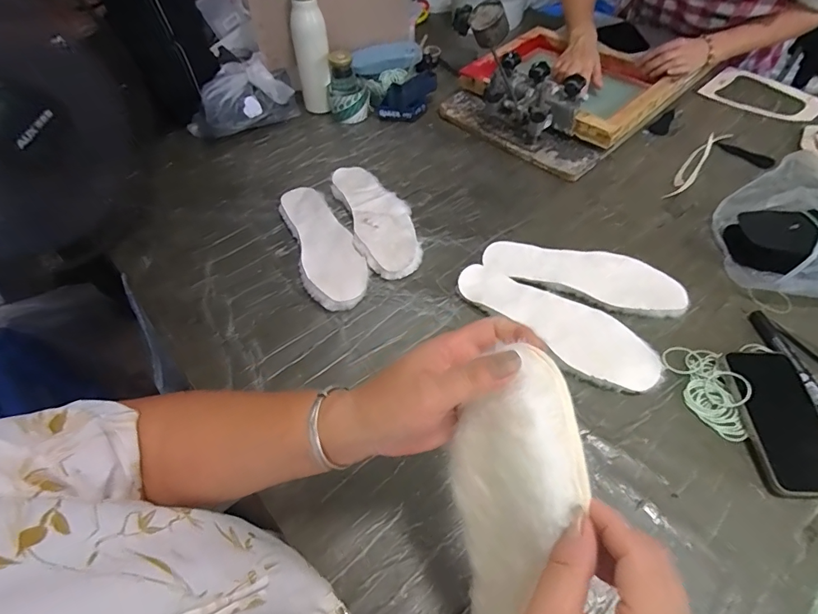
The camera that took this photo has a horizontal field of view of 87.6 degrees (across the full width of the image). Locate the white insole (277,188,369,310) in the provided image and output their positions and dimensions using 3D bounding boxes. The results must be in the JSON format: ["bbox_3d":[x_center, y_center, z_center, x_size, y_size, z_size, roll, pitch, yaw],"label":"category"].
[{"bbox_3d":[-0.139,-0.103,0.670,0.090,0.032,0.267,-22,56,-12],"label":"white insole"}]

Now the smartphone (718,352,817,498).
[{"bbox_3d":[0.396,0.119,0.453,0.073,0.013,0.153,-6,55,13],"label":"smartphone"}]

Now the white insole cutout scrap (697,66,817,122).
[{"bbox_3d":[0.717,-0.428,0.862,0.138,0.007,0.203,-36,60,-18],"label":"white insole cutout scrap"}]

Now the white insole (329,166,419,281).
[{"bbox_3d":[-0.054,-0.153,0.709,0.100,0.025,0.269,-18,55,-9],"label":"white insole"}]

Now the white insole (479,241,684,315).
[{"bbox_3d":[0.243,-0.052,0.603,0.264,0.006,0.086,18,62,18],"label":"white insole"}]

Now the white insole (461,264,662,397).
[{"bbox_3d":[0.188,0.017,0.561,0.091,0.020,0.268,-40,61,-23],"label":"white insole"}]

